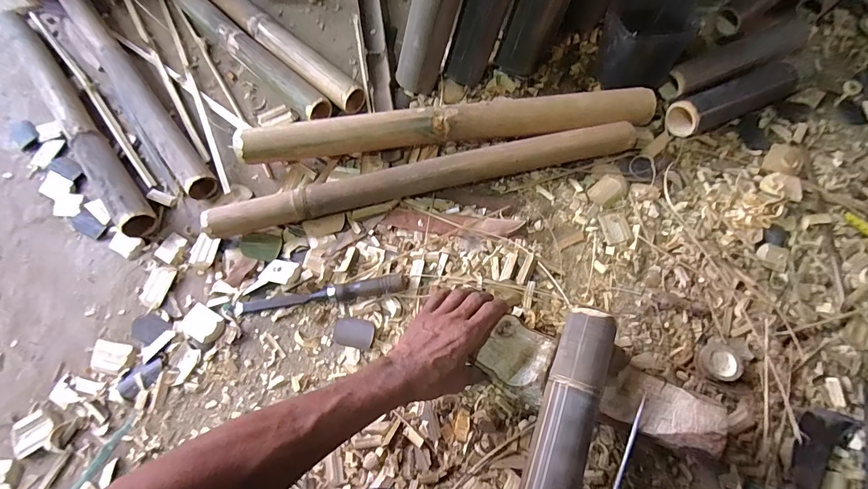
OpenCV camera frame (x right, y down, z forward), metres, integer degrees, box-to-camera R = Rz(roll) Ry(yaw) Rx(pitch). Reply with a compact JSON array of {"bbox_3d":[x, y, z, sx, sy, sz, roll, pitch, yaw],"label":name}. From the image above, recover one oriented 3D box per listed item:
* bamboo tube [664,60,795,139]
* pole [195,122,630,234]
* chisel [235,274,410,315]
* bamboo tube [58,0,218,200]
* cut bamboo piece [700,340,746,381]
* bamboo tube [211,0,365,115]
[{"bbox_3d":[0.489,-0.237,0.646,0.237,0.061,0.062,-24,68,-7],"label":"bamboo tube"},{"bbox_3d":[-0.015,-0.103,0.621,0.662,0.058,0.052,-13,67,-2],"label":"pole"},{"bbox_3d":[-0.162,0.073,0.572,0.249,0.021,0.027,-9,67,-1],"label":"chisel"},{"bbox_3d":[-0.566,-0.300,0.737,0.061,0.044,0.622,-38,71,-12],"label":"bamboo tube"},{"bbox_3d":[0.372,0.148,0.518,0.047,0.022,0.054,18,70,10],"label":"cut bamboo piece"},{"bbox_3d":[-0.356,-0.438,0.782,0.611,0.055,0.062,41,75,17],"label":"bamboo tube"}]

